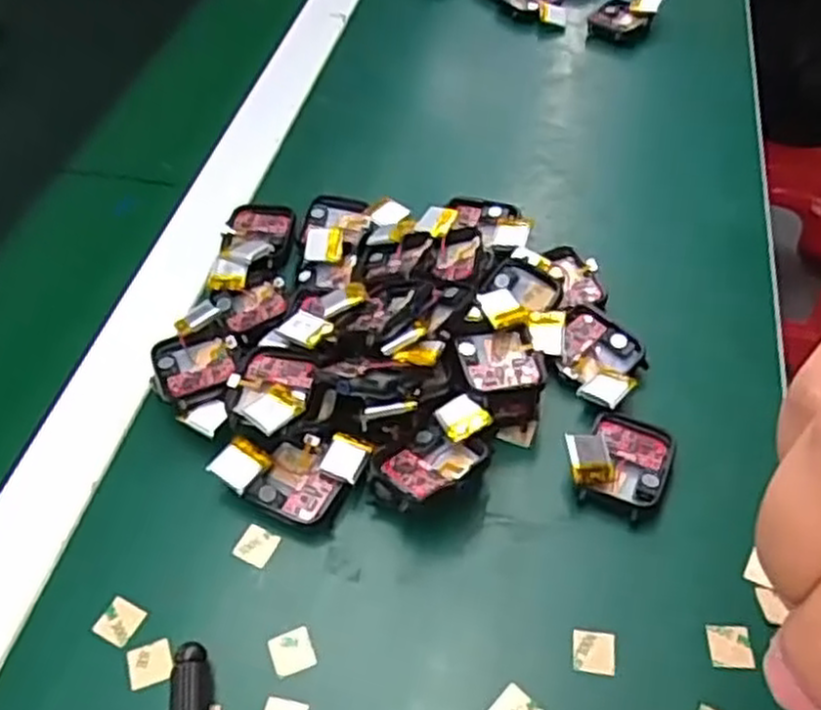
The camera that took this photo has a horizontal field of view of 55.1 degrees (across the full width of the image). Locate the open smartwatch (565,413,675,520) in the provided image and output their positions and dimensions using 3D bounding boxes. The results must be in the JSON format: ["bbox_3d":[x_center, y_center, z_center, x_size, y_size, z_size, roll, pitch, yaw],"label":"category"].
[{"bbox_3d":[0.091,0.045,0.340,0.042,0.021,0.044,21,54,19],"label":"open smartwatch"}]

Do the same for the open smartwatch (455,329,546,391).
[{"bbox_3d":[0.040,0.002,0.353,0.035,0.006,0.035,-8,47,-8],"label":"open smartwatch"}]

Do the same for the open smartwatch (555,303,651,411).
[{"bbox_3d":[0.088,0.004,0.376,0.044,0.015,0.048,25,56,22],"label":"open smartwatch"}]

